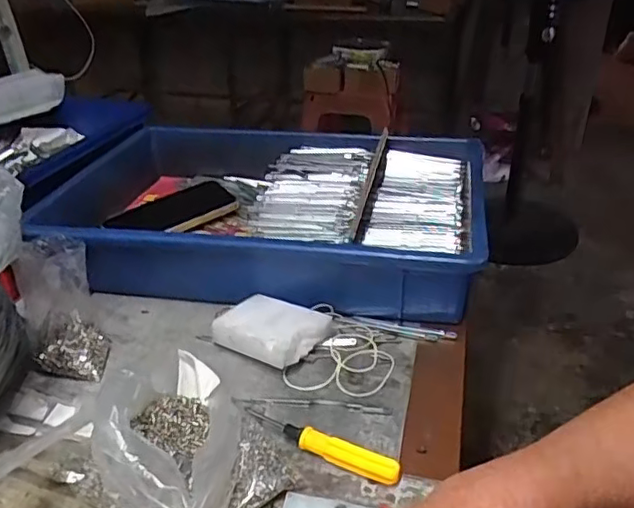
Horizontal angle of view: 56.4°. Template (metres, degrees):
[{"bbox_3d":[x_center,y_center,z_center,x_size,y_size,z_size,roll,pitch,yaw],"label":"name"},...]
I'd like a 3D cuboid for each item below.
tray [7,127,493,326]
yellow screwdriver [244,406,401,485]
[{"bbox_3d":[-0.074,-0.046,0.635,0.466,0.085,0.293,3,30,7],"label":"tray"},{"bbox_3d":[0.002,0.127,0.401,0.115,0.014,0.015,17,35,29],"label":"yellow screwdriver"}]

